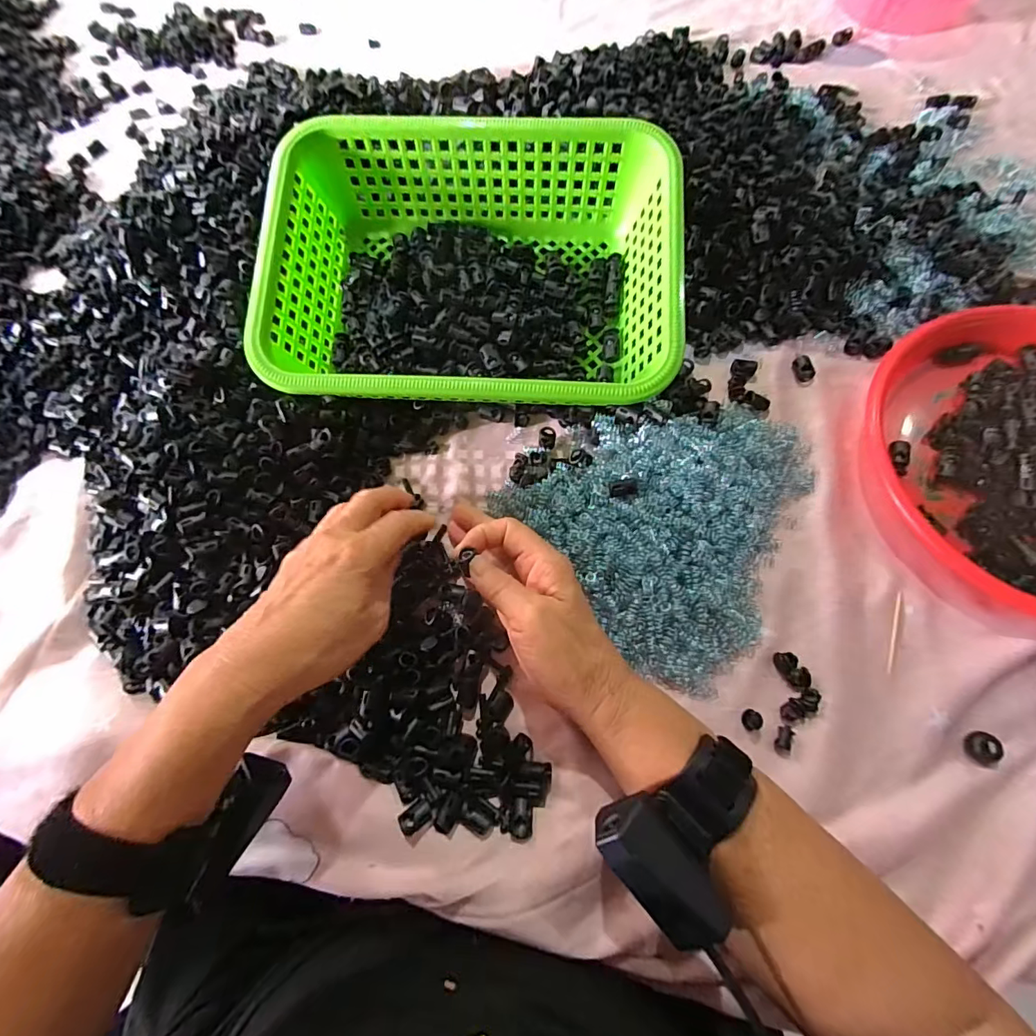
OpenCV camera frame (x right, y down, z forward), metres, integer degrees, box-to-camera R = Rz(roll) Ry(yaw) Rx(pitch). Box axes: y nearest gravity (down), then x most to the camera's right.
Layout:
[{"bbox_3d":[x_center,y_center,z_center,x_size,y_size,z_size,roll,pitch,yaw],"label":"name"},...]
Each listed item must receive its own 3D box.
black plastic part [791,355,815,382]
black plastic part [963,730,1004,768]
[{"bbox_3d":[0.242,-0.127,0.404,0.016,0.008,0.023,-11,71,-2],"label":"black plastic part"},{"bbox_3d":[0.296,0.146,0.304,0.018,0.007,0.020,11,72,6],"label":"black plastic part"}]

